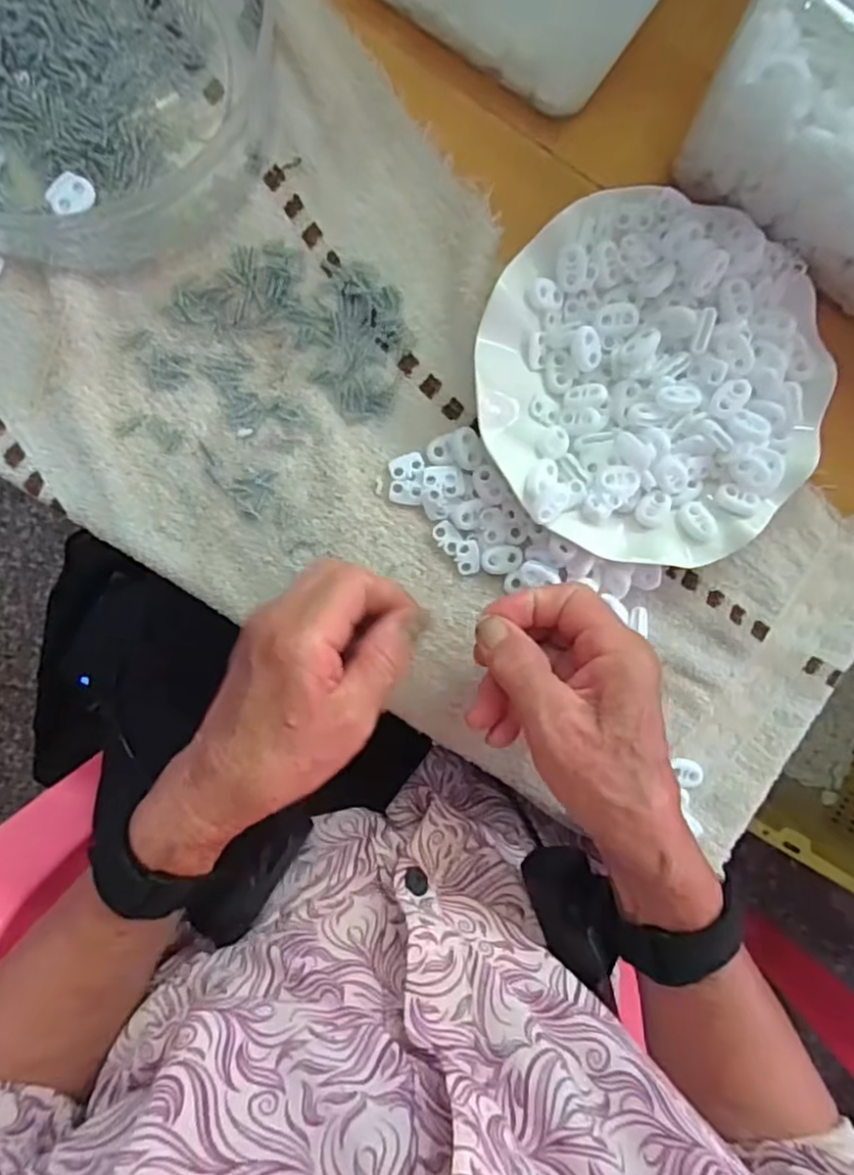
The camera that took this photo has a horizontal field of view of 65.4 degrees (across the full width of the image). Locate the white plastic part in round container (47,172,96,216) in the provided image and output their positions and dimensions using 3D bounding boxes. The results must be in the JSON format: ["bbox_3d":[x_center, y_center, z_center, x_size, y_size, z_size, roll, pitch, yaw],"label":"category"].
[{"bbox_3d":[-0.174,-0.192,0.325,0.017,0.006,0.020,42,90,-5],"label":"white plastic part in round container"}]

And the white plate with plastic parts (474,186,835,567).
[{"bbox_3d":[0.116,-0.105,0.345,0.177,0.032,0.173,0,93,-3],"label":"white plate with plastic parts"}]

